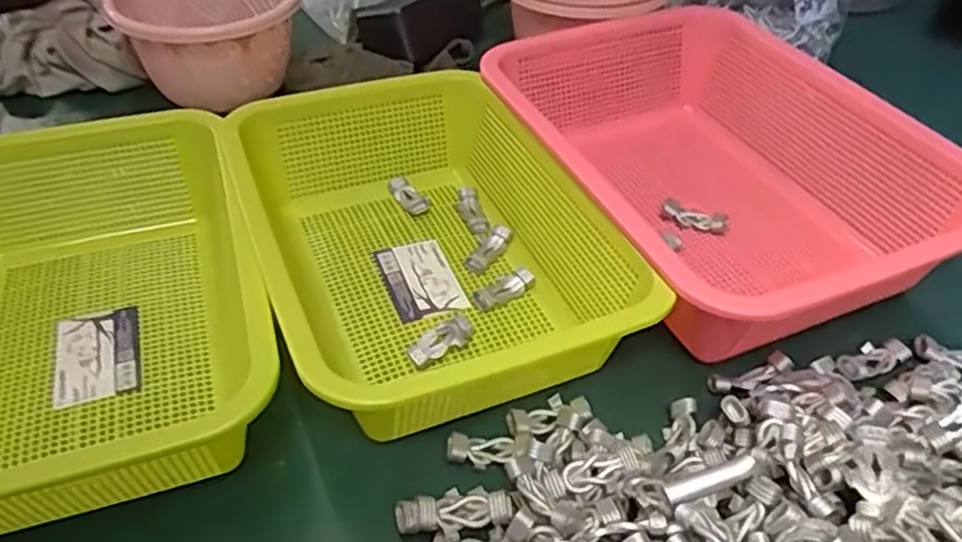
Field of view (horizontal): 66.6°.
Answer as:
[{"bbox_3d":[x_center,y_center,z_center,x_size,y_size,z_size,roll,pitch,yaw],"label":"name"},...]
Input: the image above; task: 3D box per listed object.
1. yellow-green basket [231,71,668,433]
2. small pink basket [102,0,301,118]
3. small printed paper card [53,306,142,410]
[{"bbox_3d":[-0.030,-0.018,0.442,0.188,0.083,0.262,-17,45,-15],"label":"yellow-green basket"},{"bbox_3d":[-0.222,-0.196,0.611,0.142,0.090,0.138,-17,45,-14],"label":"small pink basket"},{"bbox_3d":[-0.219,0.049,0.419,0.045,0.005,0.061,-12,50,-17],"label":"small printed paper card"}]

